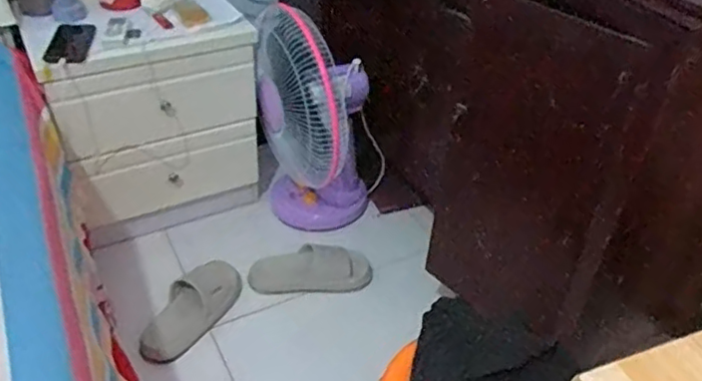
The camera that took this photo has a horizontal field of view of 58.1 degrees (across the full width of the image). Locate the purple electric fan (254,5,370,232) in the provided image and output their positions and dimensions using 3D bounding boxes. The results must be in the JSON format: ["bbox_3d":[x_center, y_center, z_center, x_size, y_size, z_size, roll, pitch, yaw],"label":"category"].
[{"bbox_3d":[-0.085,-0.150,1.537,0.277,0.536,0.351,-1,38,-5],"label":"purple electric fan"}]

